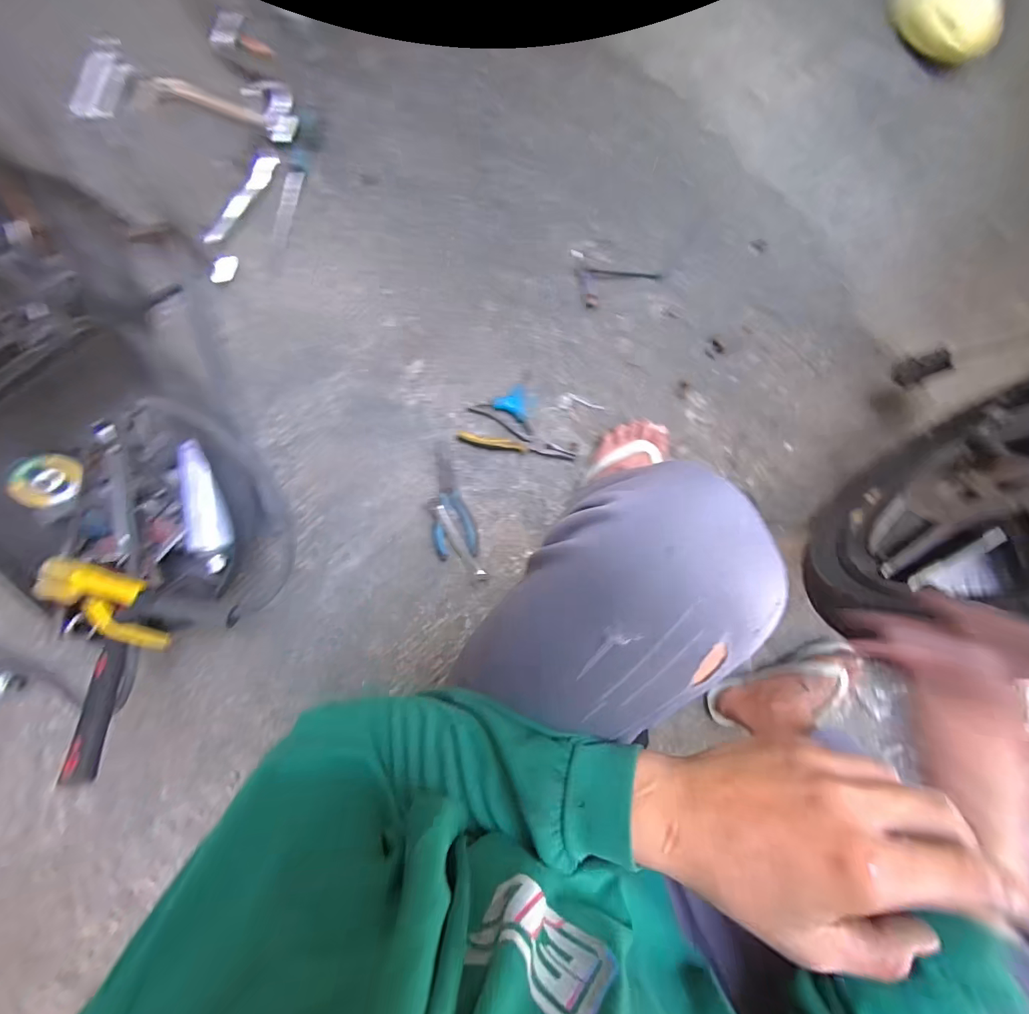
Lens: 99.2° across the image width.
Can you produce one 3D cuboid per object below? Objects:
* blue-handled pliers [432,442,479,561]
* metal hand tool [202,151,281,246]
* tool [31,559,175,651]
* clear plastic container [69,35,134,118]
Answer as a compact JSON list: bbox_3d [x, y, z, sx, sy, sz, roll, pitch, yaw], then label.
[{"bbox_3d":[-0.105,-0.009,0.732,0.075,0.027,0.191,-5,92,1],"label":"blue-handled pliers"},{"bbox_3d":[-0.415,-0.468,0.665,0.027,0.012,0.162,35,92,-21],"label":"metal hand tool"},{"bbox_3d":[-0.546,0.130,0.594,0.180,0.053,0.073,32,96,-2],"label":"tool"},{"bbox_3d":[-0.475,-0.491,0.504,0.016,0.036,0.098,24,96,-1],"label":"clear plastic container"}]

